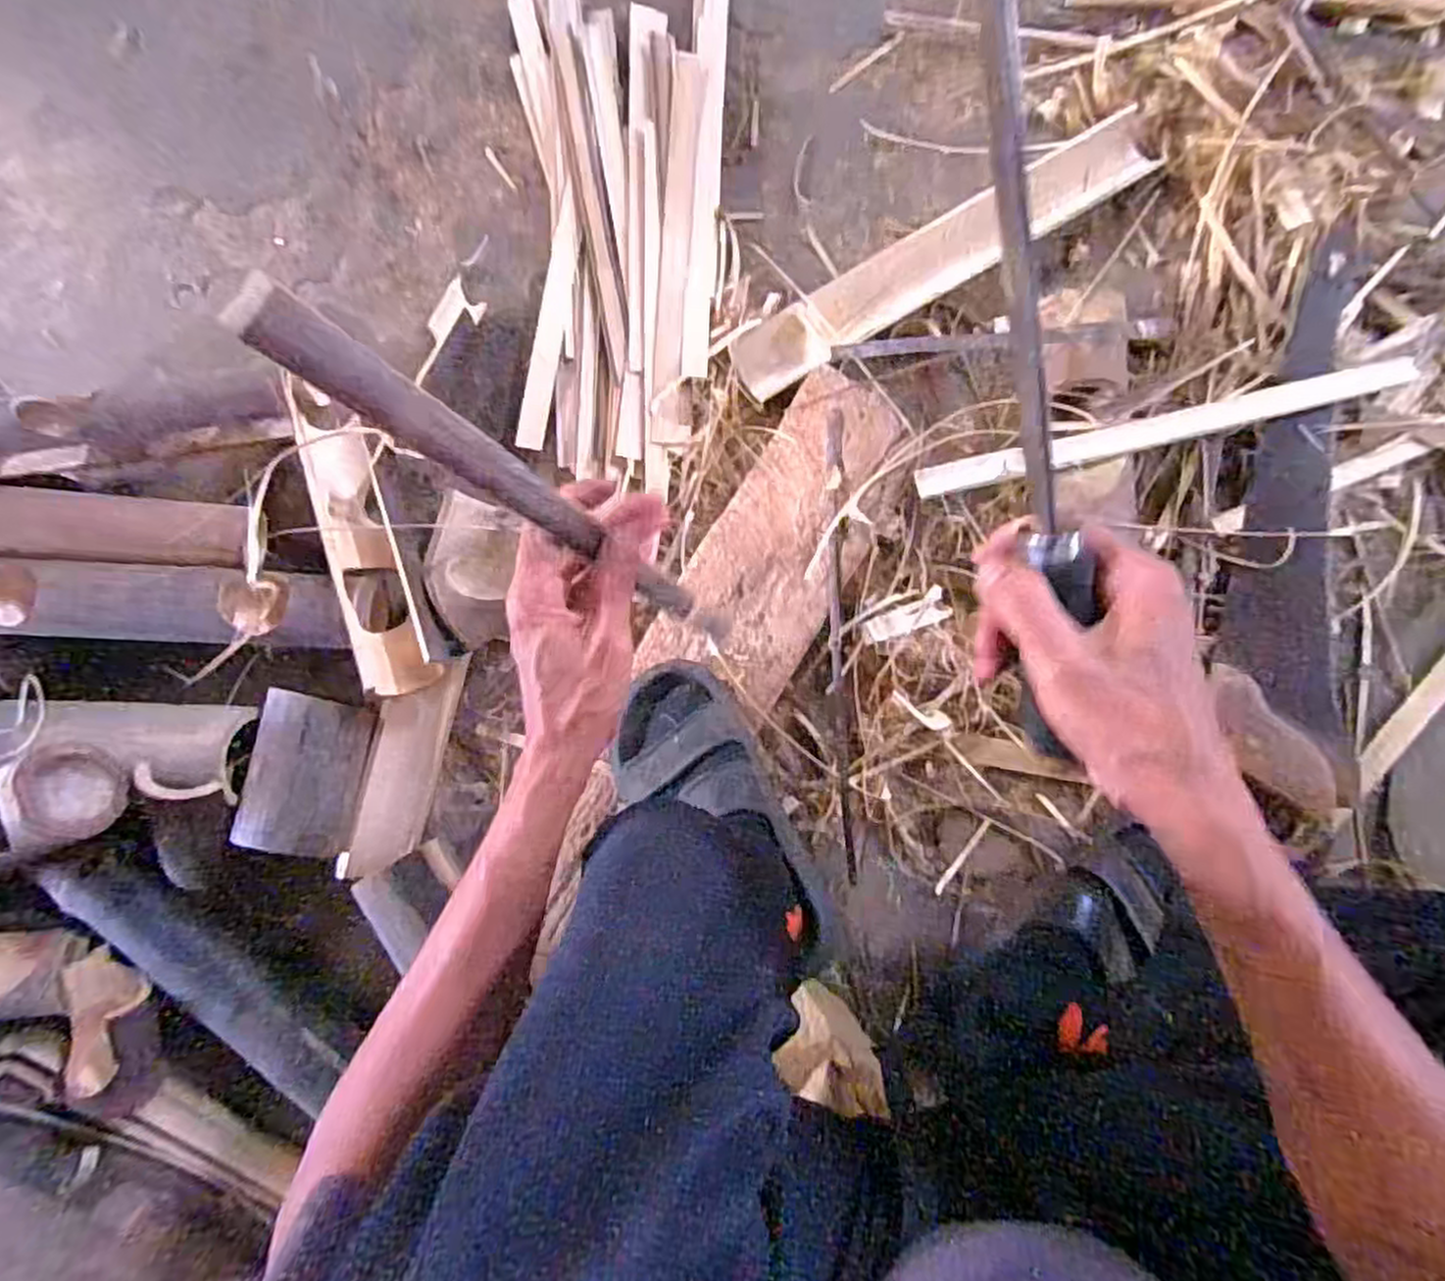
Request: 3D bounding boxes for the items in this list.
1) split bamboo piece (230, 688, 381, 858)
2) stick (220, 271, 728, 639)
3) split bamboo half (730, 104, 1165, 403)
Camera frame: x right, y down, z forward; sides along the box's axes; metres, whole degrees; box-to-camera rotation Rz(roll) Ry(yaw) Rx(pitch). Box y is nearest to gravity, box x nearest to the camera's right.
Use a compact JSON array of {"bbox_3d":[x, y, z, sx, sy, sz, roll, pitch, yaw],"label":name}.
[{"bbox_3d":[-0.350,0.113,0.637,0.079,0.052,0.130,14,88,5],"label":"split bamboo piece"},{"bbox_3d":[-0.073,-0.056,0.378,0.011,0.358,0.020,32,89,27],"label":"stick"},{"bbox_3d":[0.185,-0.326,0.644,0.385,0.023,0.060,-30,85,2],"label":"split bamboo half"}]

